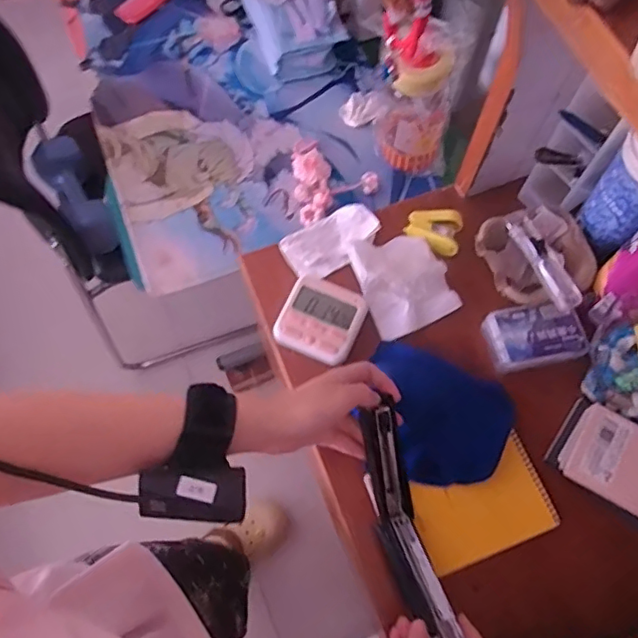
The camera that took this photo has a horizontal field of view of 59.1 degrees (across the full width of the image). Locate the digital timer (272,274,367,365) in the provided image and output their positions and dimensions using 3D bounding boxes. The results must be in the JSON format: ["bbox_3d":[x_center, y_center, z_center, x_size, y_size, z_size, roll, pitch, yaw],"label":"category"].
[{"bbox_3d":[0.003,-0.002,0.576,0.079,0.020,0.086,24,69,8],"label":"digital timer"}]

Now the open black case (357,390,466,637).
[{"bbox_3d":[0.072,0.178,0.472,0.035,0.060,0.204,-14,72,-7],"label":"open black case"}]

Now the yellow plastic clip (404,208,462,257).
[{"bbox_3d":[0.128,-0.100,0.621,0.059,0.019,0.049,22,69,7],"label":"yellow plastic clip"}]

